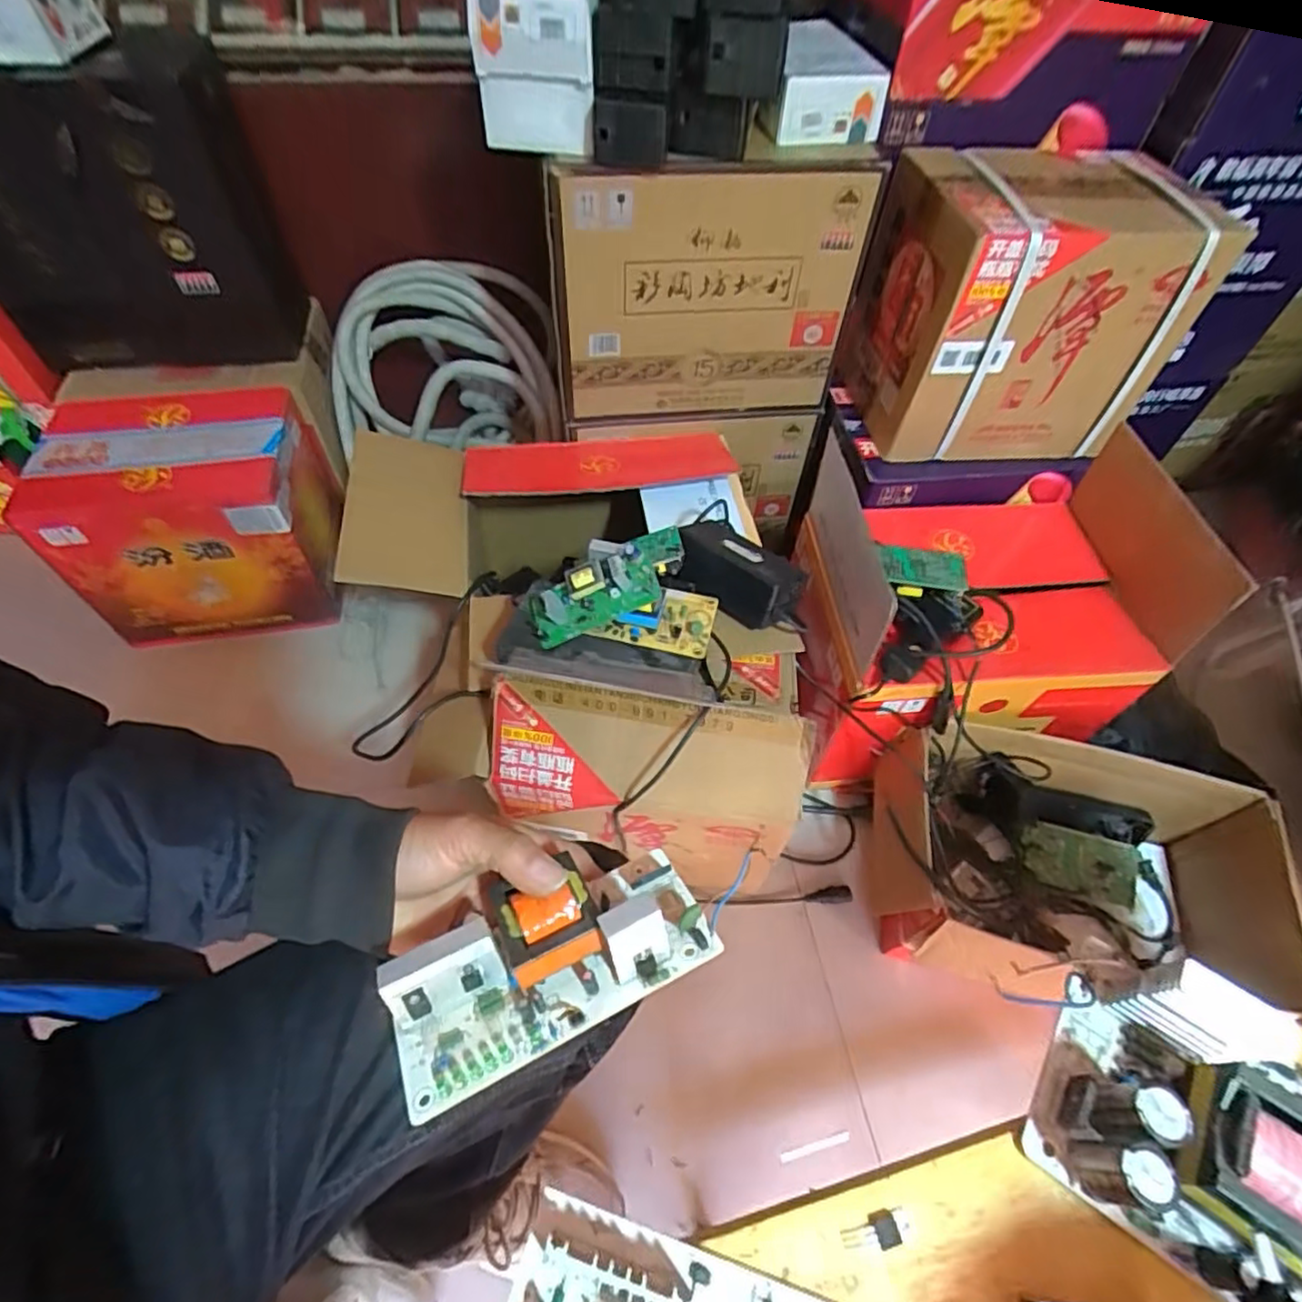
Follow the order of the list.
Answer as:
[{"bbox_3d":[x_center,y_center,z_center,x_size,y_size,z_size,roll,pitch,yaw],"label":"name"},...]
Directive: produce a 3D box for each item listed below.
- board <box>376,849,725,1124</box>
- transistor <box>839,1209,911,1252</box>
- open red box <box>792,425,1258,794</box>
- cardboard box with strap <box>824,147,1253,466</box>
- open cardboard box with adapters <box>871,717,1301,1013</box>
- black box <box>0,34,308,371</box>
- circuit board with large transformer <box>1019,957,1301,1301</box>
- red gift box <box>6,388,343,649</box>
[{"bbox_3d":[-0.053,0.152,0.341,0.165,0.048,0.075,-23,38,-18],"label":"board"},{"bbox_3d":[0.093,0.240,0.274,0.028,0.006,0.013,-7,56,-8],"label":"transistor"},{"bbox_3d":[0.417,-0.043,0.914,0.420,0.361,0.328,0,55,-3],"label":"open red box"},{"bbox_3d":[0.457,-0.437,0.862,0.330,0.299,0.230,0,55,-3],"label":"cardboard box with strap"},{"bbox_3d":[0.496,0.265,0.817,0.434,0.183,0.269,7,55,3],"label":"open cardboard box with adapters"},{"bbox_3d":[-0.727,-0.597,0.936,0.413,0.358,0.143,-5,55,-6],"label":"black box"},{"bbox_3d":[0.257,0.210,0.274,0.157,0.050,0.105,29,59,16],"label":"circuit board with large transformer"},{"bbox_3d":[-0.674,-0.196,1.027,0.333,0.290,0.234,-10,56,-10],"label":"red gift box"}]

